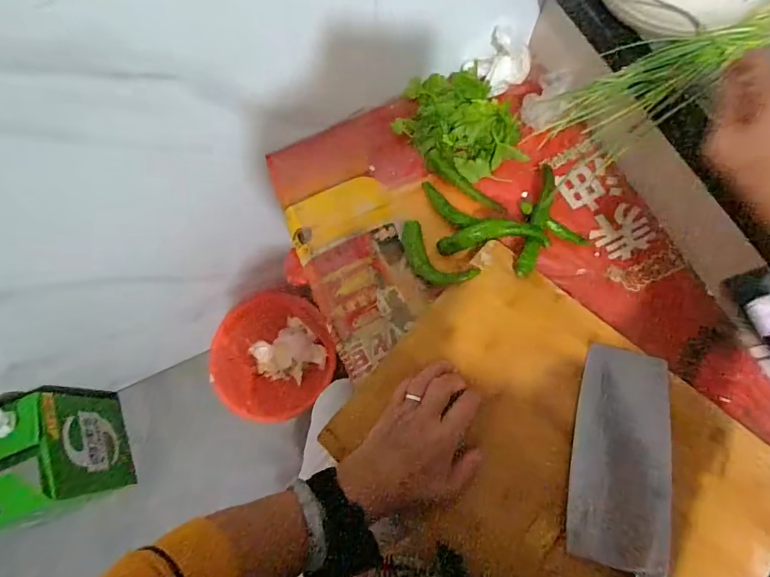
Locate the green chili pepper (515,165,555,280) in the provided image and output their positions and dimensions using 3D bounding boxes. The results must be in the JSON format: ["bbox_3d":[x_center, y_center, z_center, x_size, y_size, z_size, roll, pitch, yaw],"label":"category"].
[{"bbox_3d":[0.178,-0.084,0.499,0.020,0.027,0.149,17,73,6],"label":"green chili pepper"}]

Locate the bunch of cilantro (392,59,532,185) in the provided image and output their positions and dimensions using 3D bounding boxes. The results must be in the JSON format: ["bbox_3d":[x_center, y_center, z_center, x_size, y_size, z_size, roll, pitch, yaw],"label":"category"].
[{"bbox_3d":[0.085,-0.213,0.544,0.123,0.056,0.162,-25,74,-7],"label":"bunch of cilantro"}]

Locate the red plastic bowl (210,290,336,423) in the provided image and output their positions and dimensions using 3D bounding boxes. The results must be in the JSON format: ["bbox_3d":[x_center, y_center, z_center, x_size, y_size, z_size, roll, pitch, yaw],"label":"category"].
[{"bbox_3d":[-0.238,0.148,0.946,0.245,0.105,0.259,0,72,1],"label":"red plastic bowl"}]

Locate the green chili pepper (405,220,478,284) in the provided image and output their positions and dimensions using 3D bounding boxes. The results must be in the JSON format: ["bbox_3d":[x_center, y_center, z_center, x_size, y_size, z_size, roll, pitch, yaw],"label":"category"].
[{"bbox_3d":[0.054,-0.035,0.505,0.046,0.021,0.101,-42,77,-12],"label":"green chili pepper"}]

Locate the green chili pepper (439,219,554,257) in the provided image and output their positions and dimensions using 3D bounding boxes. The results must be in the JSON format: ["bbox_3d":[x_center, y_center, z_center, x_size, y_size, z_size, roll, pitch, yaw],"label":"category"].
[{"bbox_3d":[0.119,-0.059,0.491,0.118,0.025,0.039,-7,72,14],"label":"green chili pepper"}]

